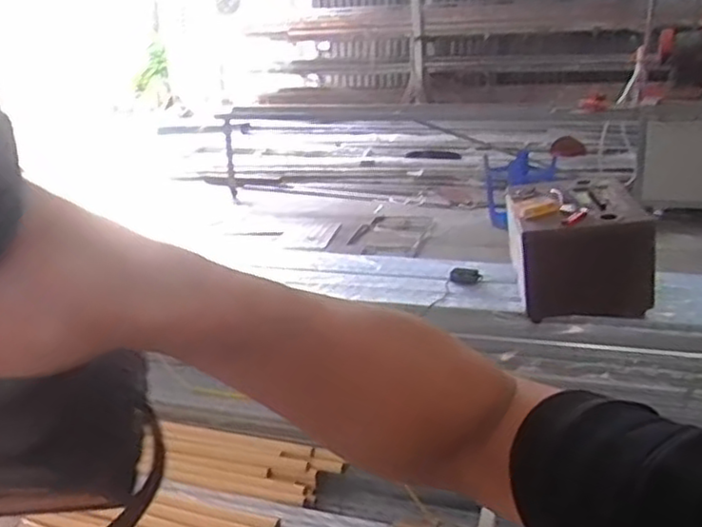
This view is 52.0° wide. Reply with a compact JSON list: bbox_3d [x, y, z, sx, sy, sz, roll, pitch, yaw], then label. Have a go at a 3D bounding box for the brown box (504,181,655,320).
[{"bbox_3d":[0.529,-0.035,1.701,0.294,0.246,0.298,-2,16,4],"label":"brown box"}]

